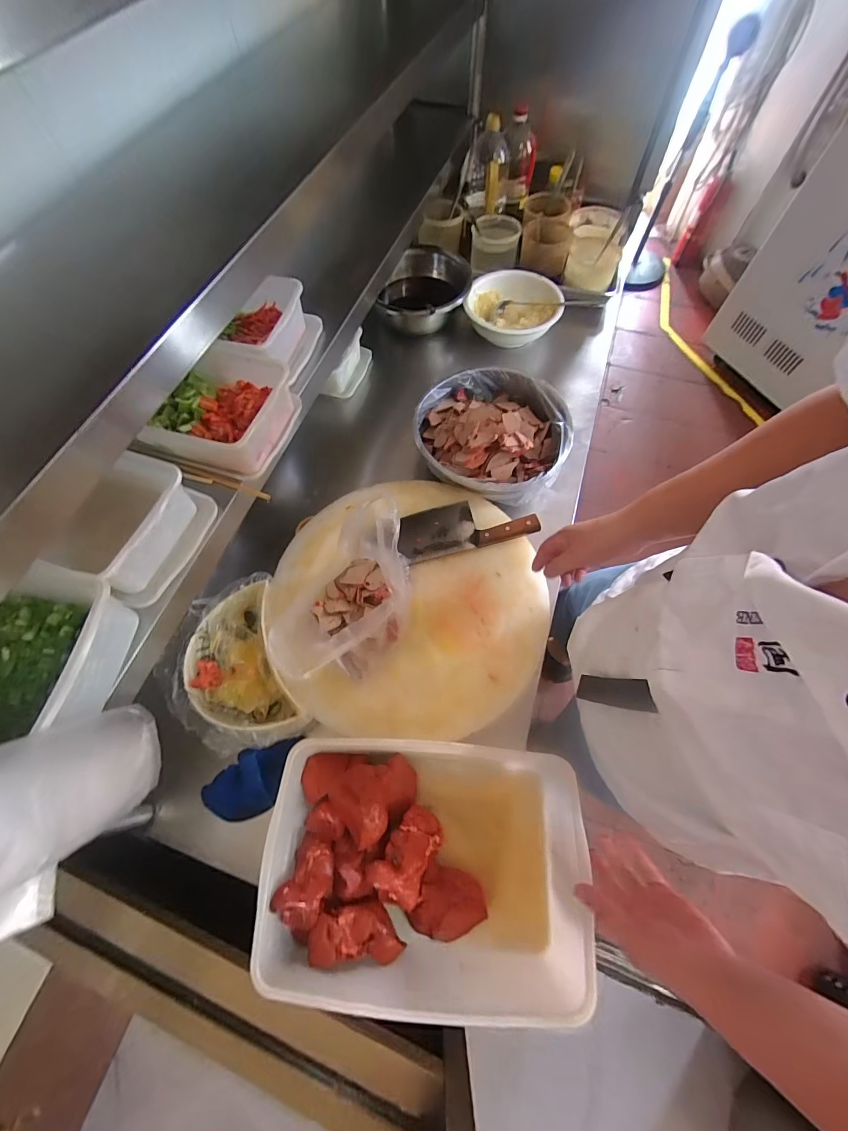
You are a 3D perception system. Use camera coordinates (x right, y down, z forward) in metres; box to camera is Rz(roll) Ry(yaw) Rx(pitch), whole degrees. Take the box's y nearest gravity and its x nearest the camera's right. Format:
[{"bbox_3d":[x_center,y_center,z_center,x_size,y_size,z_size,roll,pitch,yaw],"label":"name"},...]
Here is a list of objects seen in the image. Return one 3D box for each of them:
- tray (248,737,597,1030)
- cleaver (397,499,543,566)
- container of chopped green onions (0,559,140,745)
[{"bbox_3d":[0.002,0.384,0.534,0.392,0.116,0.266,1,66,2],"label":"tray"},{"bbox_3d":[0.071,-0.072,0.725,0.256,0.027,0.098,-12,66,-4],"label":"cleaver"},{"bbox_3d":[-0.444,0.105,0.441,0.199,0.082,0.177,1,66,2],"label":"container of chopped green onions"}]

